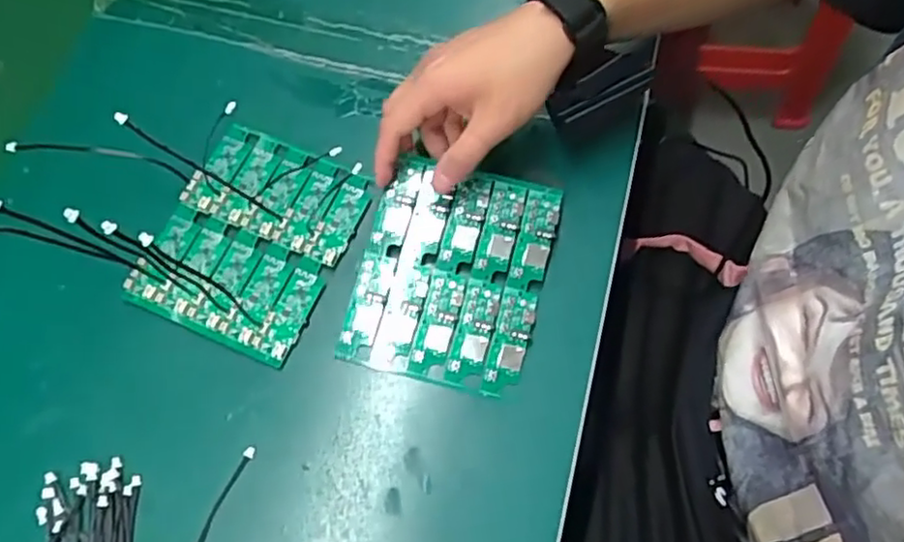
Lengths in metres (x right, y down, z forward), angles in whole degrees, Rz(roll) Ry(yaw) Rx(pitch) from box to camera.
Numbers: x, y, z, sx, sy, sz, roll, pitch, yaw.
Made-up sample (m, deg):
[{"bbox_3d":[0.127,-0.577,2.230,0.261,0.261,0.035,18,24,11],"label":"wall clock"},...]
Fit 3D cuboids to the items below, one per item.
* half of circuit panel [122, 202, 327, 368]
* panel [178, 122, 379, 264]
[{"bbox_3d":[-0.152,0.007,0.451,0.120,0.016,0.074,22,71,11],"label":"half of circuit panel"},{"bbox_3d":[-0.123,-0.058,0.472,0.122,0.013,0.073,21,71,11],"label":"panel"}]

